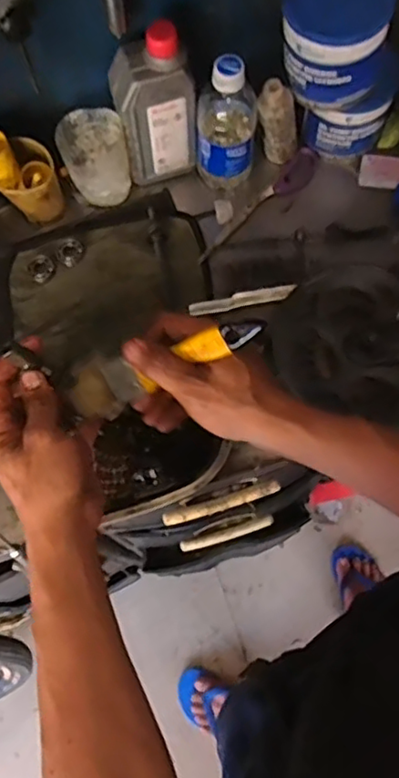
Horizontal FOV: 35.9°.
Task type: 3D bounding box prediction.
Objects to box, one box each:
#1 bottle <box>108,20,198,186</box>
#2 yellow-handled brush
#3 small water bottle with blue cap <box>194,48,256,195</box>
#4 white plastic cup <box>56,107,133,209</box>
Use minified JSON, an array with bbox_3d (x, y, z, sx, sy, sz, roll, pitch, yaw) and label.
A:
[{"bbox_3d":[-0.047,-0.296,0.660,0.079,0.180,0.049,-12,72,-2],"label":"bottle"},{"bbox_3d":[-0.029,-0.021,0.464,0.173,0.033,0.039,-23,68,33],"label":"yellow-handled brush"},{"bbox_3d":[0.029,-0.283,0.662,0.063,0.168,0.059,-1,72,2],"label":"small water bottle with blue cap"},{"bbox_3d":[-0.114,-0.253,0.693,0.068,0.098,0.069,-1,72,2],"label":"white plastic cup"}]

